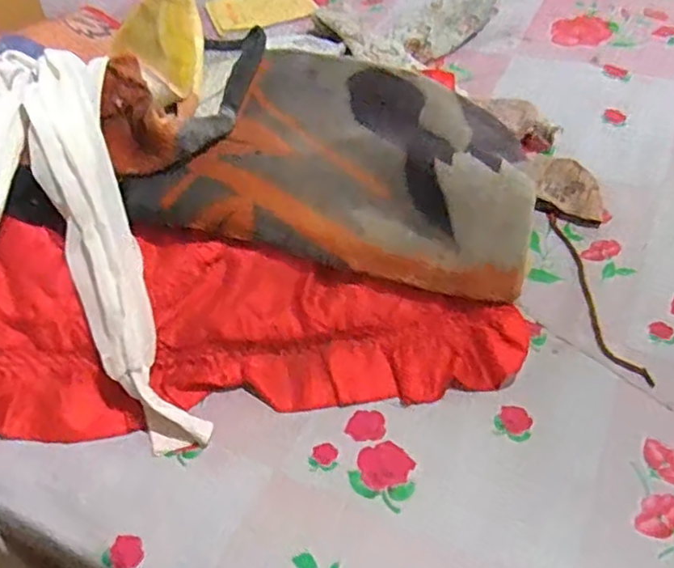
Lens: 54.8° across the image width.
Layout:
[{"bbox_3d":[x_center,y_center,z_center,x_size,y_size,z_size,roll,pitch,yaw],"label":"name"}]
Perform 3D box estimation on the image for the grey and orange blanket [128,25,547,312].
[{"bbox_3d":[0.014,-0.149,0.678,0.384,0.067,0.291,12,56,-4],"label":"grey and orange blanket"}]

